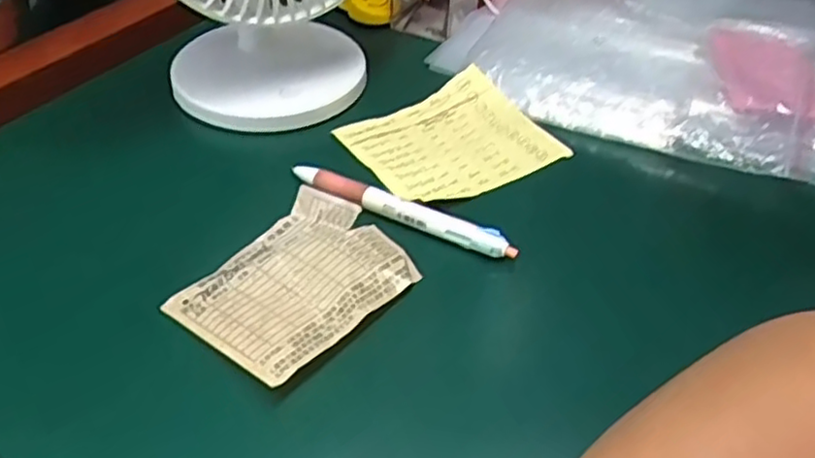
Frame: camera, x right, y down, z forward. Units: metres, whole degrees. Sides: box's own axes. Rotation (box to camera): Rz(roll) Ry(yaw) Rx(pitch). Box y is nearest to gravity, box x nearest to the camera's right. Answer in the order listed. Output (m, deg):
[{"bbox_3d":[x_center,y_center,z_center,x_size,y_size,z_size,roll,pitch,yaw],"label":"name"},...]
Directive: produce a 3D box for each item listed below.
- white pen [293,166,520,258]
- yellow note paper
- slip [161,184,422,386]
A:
[{"bbox_3d":[-0.005,-0.010,0.412,0.142,0.016,0.013,20,45,18],"label":"white pen"},{"bbox_3d":[0.029,-0.061,0.472,0.119,0.014,0.100,-26,49,-29],"label":"yellow note paper"},{"bbox_3d":[-0.057,0.027,0.369,0.086,0.021,0.107,30,48,26],"label":"slip"}]

